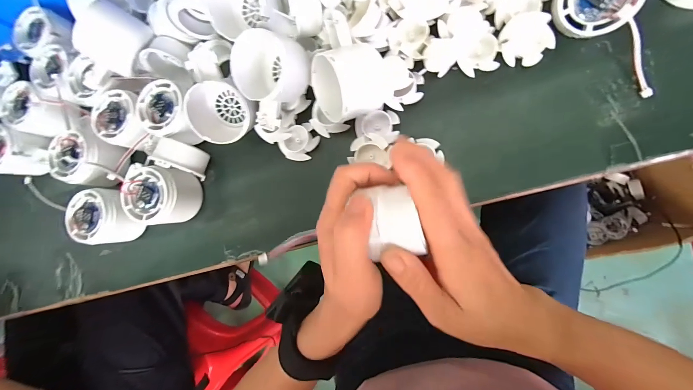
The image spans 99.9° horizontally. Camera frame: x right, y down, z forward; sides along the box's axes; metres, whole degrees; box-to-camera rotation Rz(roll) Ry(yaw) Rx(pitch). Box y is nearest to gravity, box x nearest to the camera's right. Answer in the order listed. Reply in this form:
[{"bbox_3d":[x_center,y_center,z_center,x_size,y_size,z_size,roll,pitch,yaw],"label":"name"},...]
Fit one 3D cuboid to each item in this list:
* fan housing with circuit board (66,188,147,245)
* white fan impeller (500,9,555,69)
[{"bbox_3d":[-0.264,0.022,0.324,0.060,0.044,0.057,-1,87,13],"label":"fan housing with circuit board"},{"bbox_3d":[0.155,-0.134,0.251,0.036,0.019,0.040,-29,81,11],"label":"white fan impeller"}]

